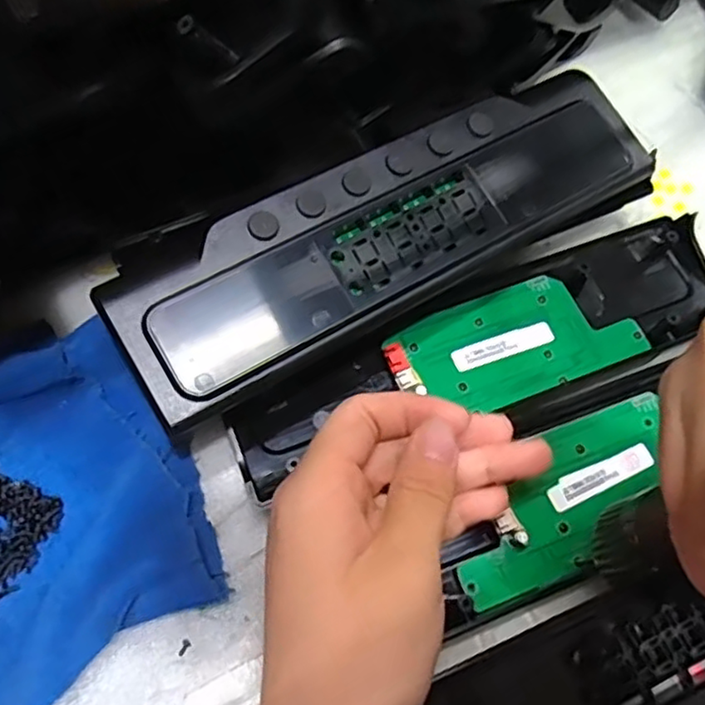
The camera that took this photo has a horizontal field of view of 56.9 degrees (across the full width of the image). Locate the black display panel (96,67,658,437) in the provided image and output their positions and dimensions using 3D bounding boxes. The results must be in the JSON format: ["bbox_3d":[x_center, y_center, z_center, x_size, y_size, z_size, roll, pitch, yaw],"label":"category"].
[{"bbox_3d":[0.022,-0.053,0.270,0.242,0.021,0.064,-29,69,-16],"label":"black display panel"}]

